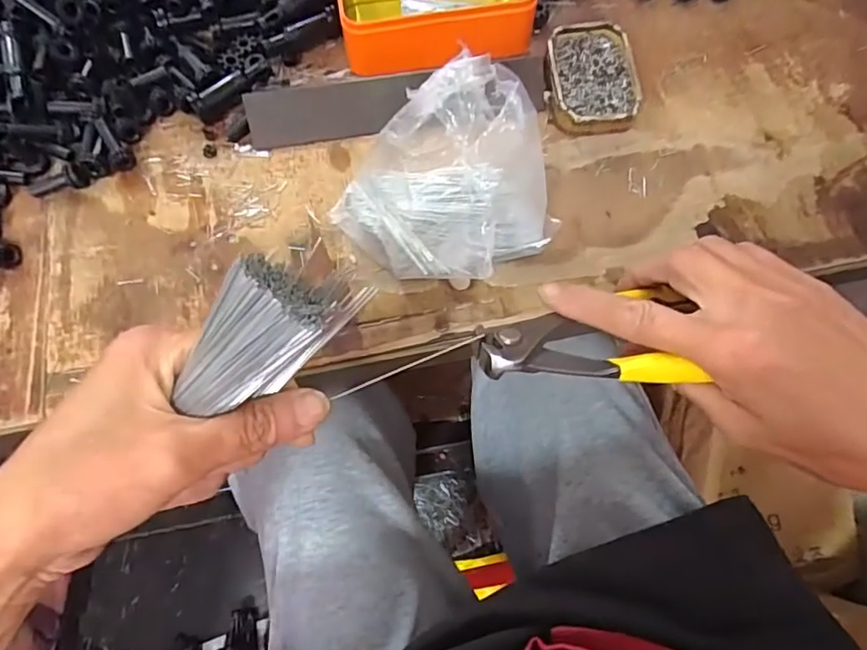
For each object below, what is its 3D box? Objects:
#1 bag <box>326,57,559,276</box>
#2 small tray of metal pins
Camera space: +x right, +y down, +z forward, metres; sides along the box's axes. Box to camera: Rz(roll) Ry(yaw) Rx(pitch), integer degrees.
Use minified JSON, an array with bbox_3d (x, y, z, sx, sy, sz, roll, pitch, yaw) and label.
[{"bbox_3d":[0.010,-0.084,0.363,0.137,0.081,0.116,-25,74,-6],"label":"bag"},{"bbox_3d":[0.117,-0.184,0.425,0.063,0.019,0.091,0,71,1],"label":"small tray of metal pins"}]

